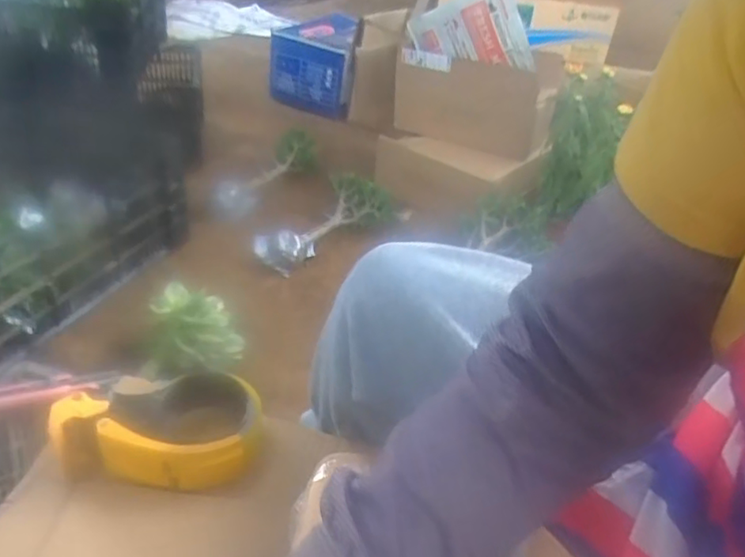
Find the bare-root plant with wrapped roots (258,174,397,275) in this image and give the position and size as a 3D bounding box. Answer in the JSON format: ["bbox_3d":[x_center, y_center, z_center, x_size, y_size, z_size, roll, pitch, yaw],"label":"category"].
[{"bbox_3d":[-0.104,-0.122,1.360,0.103,0.121,0.320,28,40,30],"label":"bare-root plant with wrapped roots"}]

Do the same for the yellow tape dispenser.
[{"bbox_3d":[-0.188,0.138,0.550,0.174,0.074,0.102,-5,35,-15],"label":"yellow tape dispenser"}]

